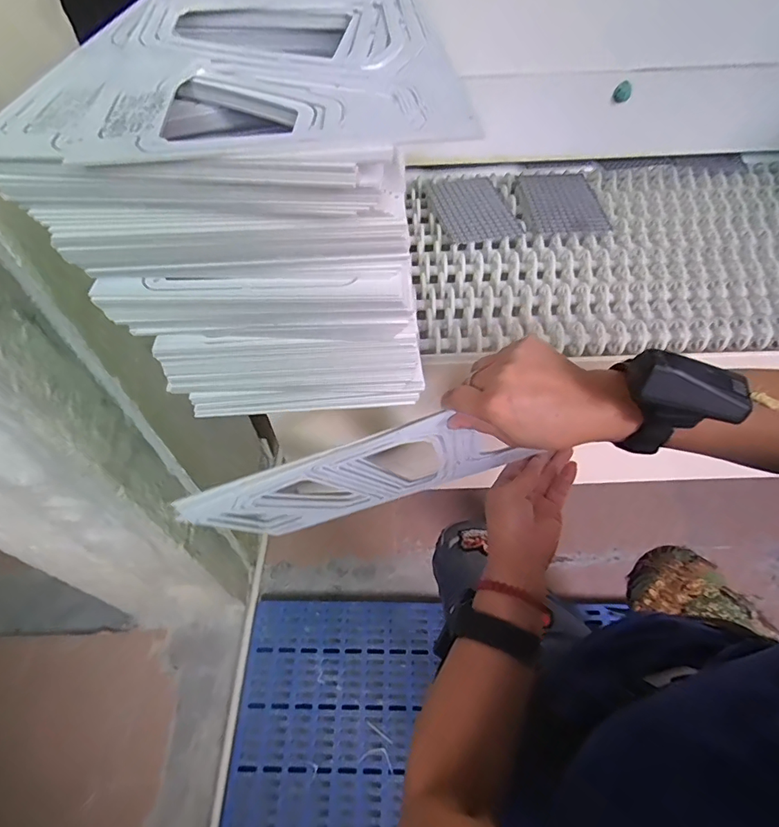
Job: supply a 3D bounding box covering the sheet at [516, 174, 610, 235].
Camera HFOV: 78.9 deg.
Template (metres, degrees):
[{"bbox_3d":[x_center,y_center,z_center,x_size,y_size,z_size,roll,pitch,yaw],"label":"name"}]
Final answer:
[{"bbox_3d":[0.256,-0.319,0.714,0.111,0.012,0.169,-1,51,1],"label":"sheet"}]

